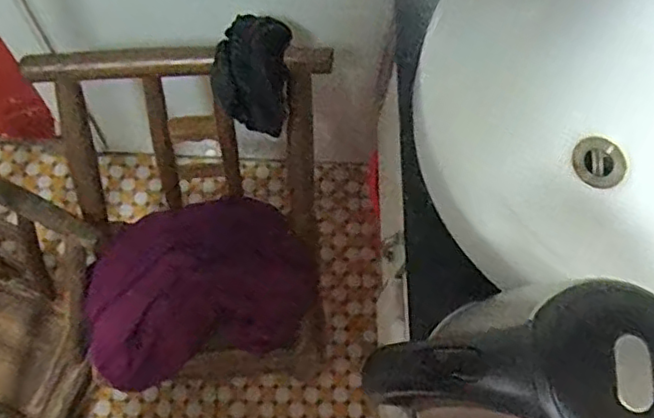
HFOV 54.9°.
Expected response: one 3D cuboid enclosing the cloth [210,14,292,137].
[{"bbox_3d":[-0.101,-0.183,0.854,0.107,0.107,0.126,4,70,-4],"label":"cloth"}]

